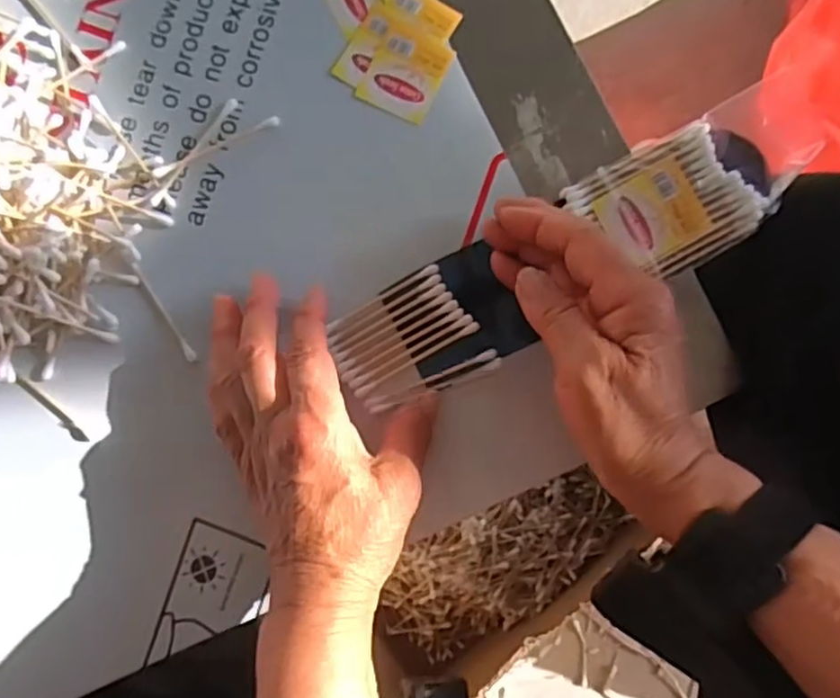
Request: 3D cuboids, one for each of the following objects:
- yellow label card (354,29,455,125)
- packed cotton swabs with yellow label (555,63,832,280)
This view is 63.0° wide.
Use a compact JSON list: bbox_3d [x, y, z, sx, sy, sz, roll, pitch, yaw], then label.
[{"bbox_3d":[-0.008,-0.146,0.363,0.039,0.004,0.043,28,90,7],"label":"yellow label card"},{"bbox_3d":[0.137,-0.080,0.328,0.113,0.016,0.061,-27,84,4],"label":"packed cotton swabs with yellow label"}]

